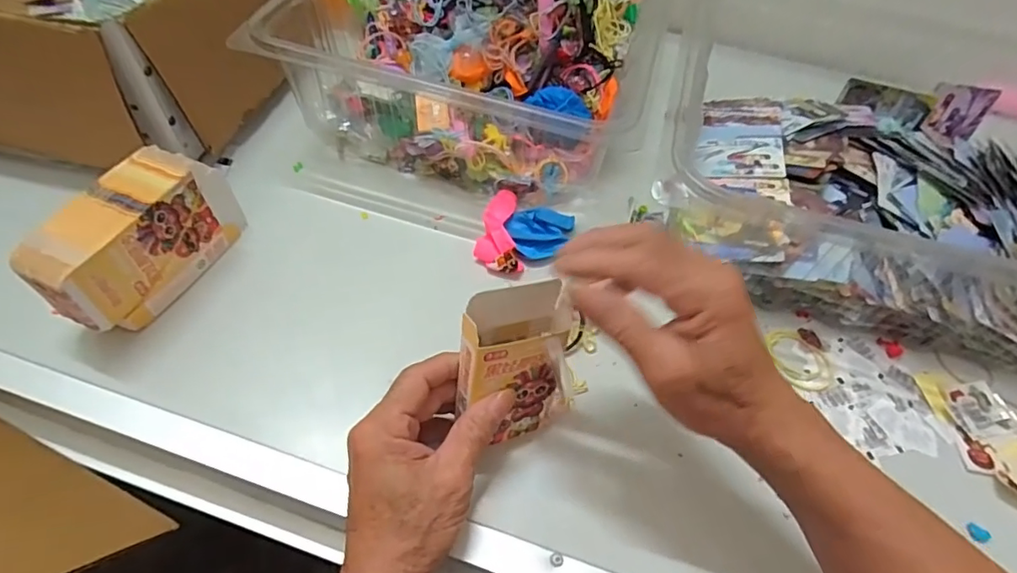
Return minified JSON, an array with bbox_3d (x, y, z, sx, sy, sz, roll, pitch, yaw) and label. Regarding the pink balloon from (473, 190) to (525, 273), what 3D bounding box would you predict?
[{"bbox_3d":[-0.010,-0.051,0.492,0.039,0.023,0.094,0,53,-5],"label":"pink balloon"}]

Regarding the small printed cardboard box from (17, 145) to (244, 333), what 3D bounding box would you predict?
[{"bbox_3d":[-0.277,-0.035,0.416,0.054,0.087,0.152,20,54,10],"label":"small printed cardboard box"}]

